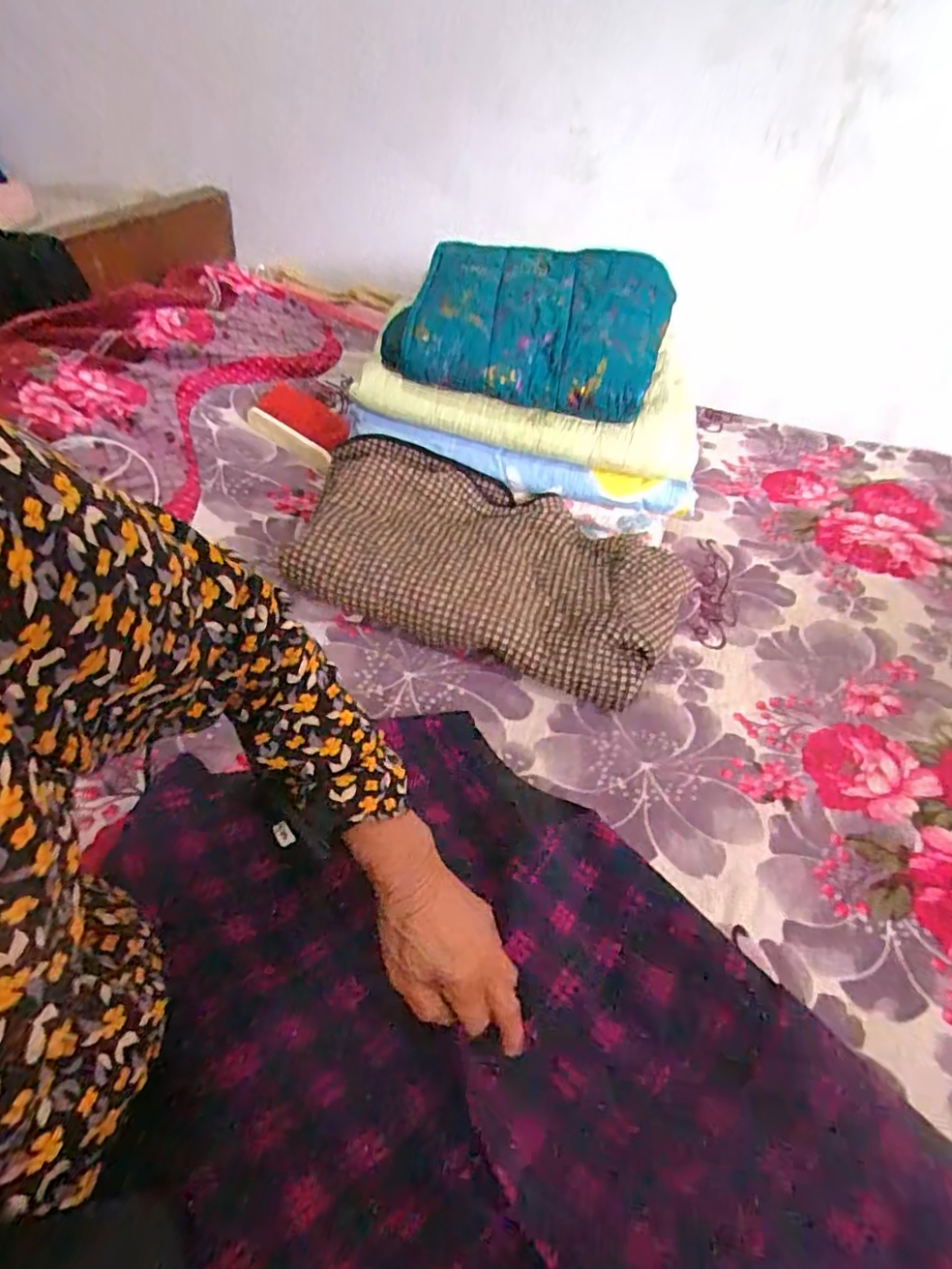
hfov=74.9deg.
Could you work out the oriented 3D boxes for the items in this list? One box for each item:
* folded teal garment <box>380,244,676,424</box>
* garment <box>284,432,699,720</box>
[{"bbox_3d":[0.066,-0.407,0.818,0.341,0.144,0.196,13,55,6],"label":"folded teal garment"},{"bbox_3d":[0.002,-0.095,0.798,0.502,0.097,0.293,17,55,8],"label":"garment"}]

